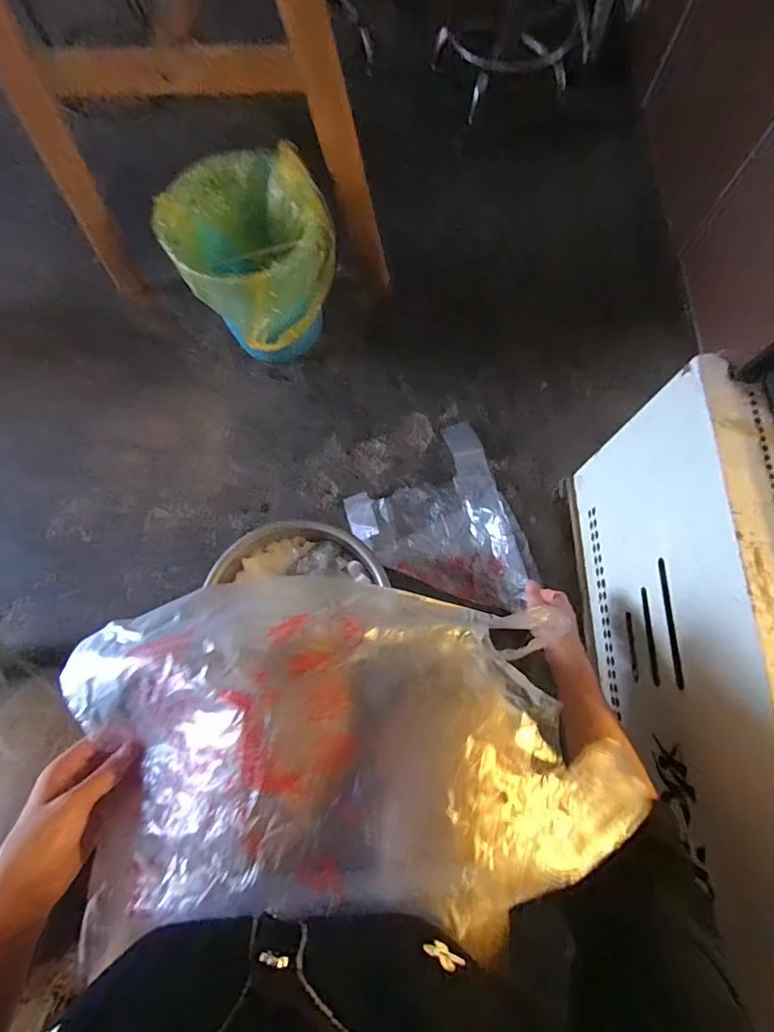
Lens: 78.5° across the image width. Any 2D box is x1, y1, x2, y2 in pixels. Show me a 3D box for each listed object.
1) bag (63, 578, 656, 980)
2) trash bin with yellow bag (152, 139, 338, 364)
[{"bbox_3d":[-0.038,0.175,0.385,0.436,0.121,0.234,-4,74,0],"label":"bag"},{"bbox_3d":[-0.235,-0.445,0.866,0.251,0.297,0.236,-35,77,-8],"label":"trash bin with yellow bag"}]

